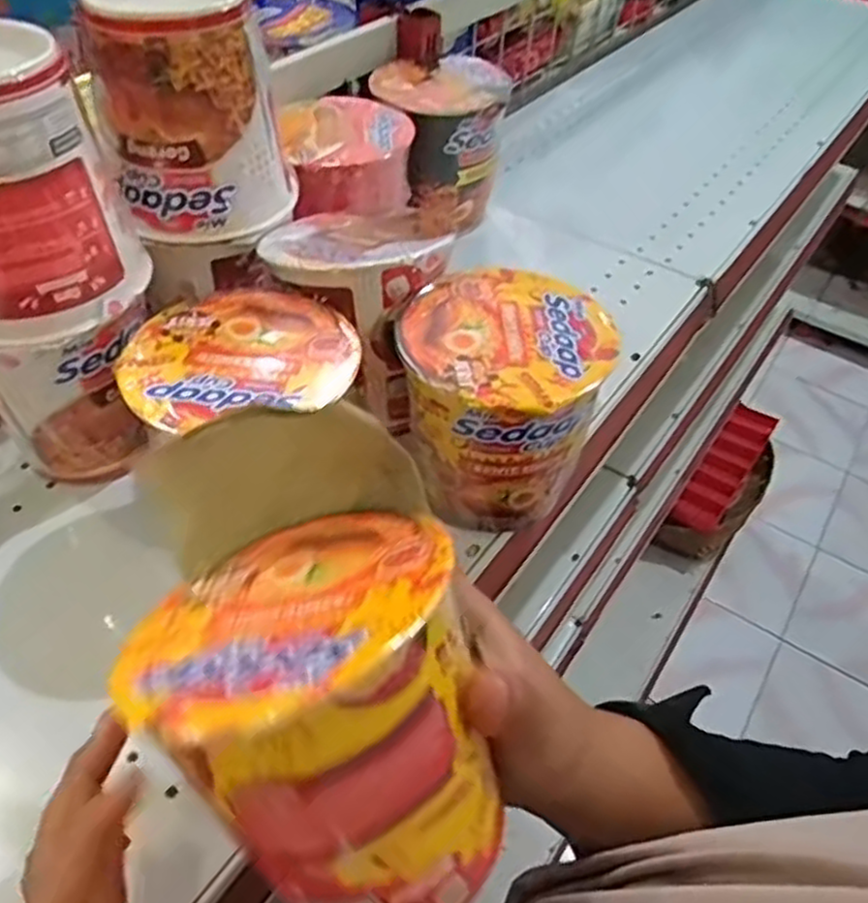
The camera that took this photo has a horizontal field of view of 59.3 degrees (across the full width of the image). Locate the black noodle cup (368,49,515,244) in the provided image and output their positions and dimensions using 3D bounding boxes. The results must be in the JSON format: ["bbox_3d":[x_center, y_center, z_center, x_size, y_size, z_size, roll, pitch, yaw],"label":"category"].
[{"bbox_3d":[0.003,-0.239,0.612,0.090,0.119,0.095,-18,51,-20],"label":"black noodle cup"}]

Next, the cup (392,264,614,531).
[{"bbox_3d":[0.033,-0.024,0.409,0.099,0.104,0.102,3,47,-3],"label":"cup"}]

